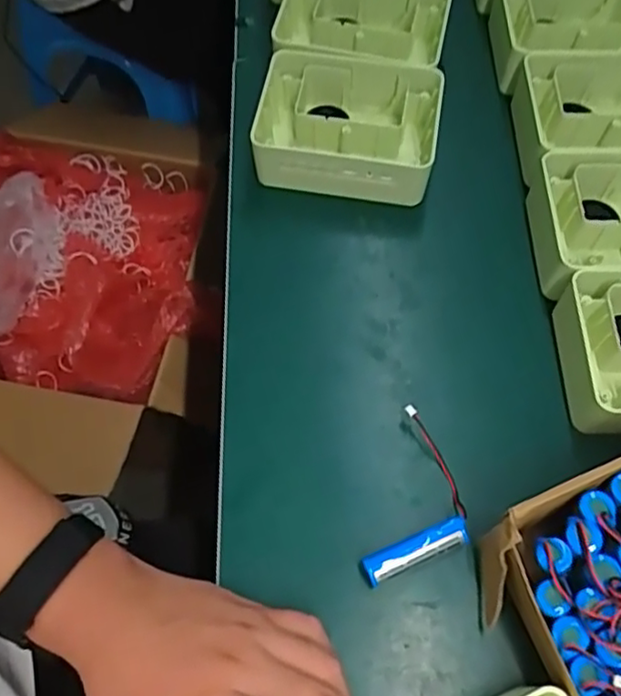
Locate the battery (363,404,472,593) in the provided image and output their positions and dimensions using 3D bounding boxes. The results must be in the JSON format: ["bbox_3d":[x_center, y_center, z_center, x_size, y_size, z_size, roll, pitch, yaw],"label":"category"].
[{"bbox_3d":[0.075,0.100,0.418,0.057,0.023,0.110,18,66,6],"label":"battery"}]

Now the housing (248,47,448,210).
[{"bbox_3d":[0.030,-0.177,0.531,0.140,0.061,0.105,7,65,1],"label":"housing"}]

